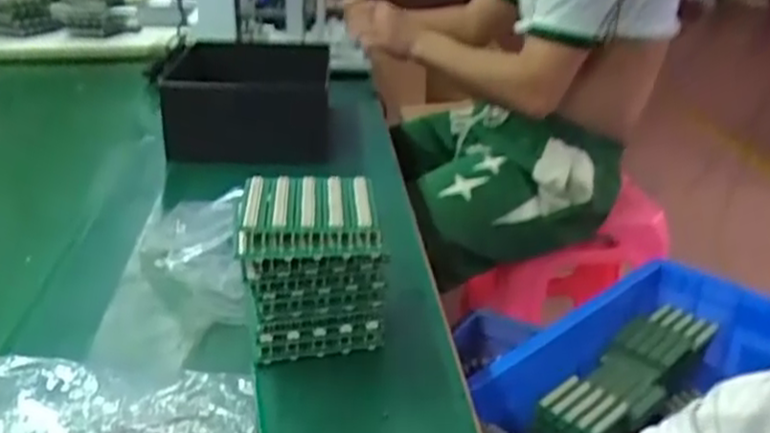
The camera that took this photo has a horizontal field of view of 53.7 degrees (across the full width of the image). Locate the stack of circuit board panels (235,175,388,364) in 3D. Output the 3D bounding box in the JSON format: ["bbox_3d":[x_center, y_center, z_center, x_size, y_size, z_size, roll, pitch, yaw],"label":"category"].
[{"bbox_3d":[-0.051,0.034,0.521,0.093,0.097,0.089,-3,25,-9],"label":"stack of circuit board panels"}]

